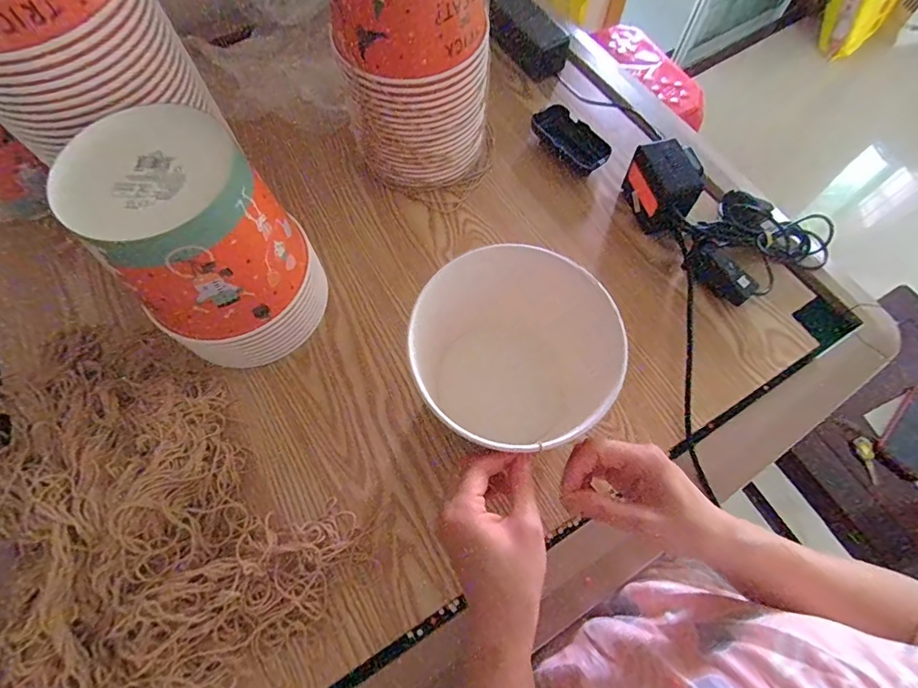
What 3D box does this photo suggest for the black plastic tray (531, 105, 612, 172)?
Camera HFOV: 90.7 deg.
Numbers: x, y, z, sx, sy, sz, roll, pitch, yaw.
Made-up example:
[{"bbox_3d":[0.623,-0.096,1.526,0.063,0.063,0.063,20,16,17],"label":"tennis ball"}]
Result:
[{"bbox_3d":[0.144,-0.261,0.583,0.051,0.022,0.108,-41,73,-15],"label":"black plastic tray"}]

